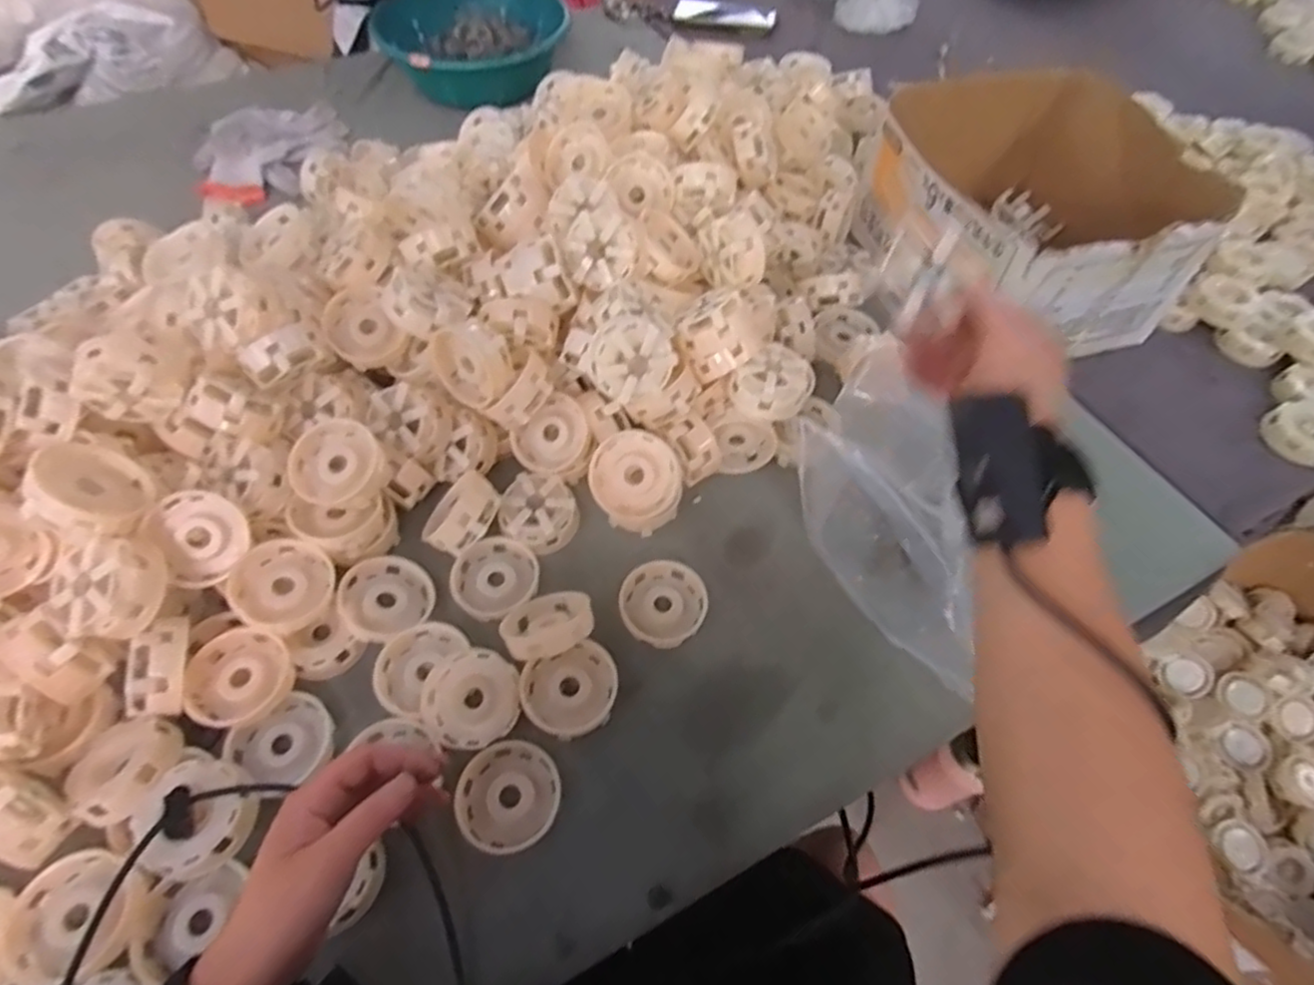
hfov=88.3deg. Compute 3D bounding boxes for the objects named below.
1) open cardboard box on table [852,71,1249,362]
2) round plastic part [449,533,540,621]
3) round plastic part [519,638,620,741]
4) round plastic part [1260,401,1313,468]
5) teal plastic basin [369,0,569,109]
[{"bbox_3d":[0.374,-0.283,0.693,0.250,0.139,0.283,-18,60,-13],"label":"open cardboard box on table"},{"bbox_3d":[-0.131,0.071,0.550,0.067,0.027,0.070,1,57,-1],"label":"round plastic part"},{"bbox_3d":[-0.063,0.143,0.492,0.068,0.025,0.062,1,57,-1],"label":"round plastic part"},{"bbox_3d":[0.615,-0.057,0.642,0.069,0.018,0.063,1,57,-1],"label":"round plastic part"},{"bbox_3d":[-0.256,-0.630,0.946,0.270,0.077,0.244,-13,59,-10],"label":"teal plastic basin"}]

